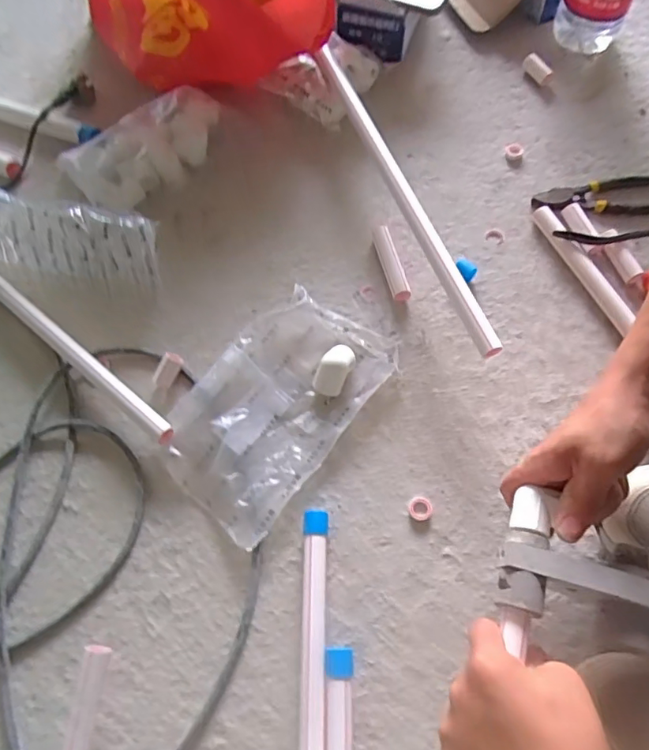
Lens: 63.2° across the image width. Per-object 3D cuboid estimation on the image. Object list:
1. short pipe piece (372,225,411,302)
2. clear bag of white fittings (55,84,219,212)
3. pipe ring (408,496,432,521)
[{"bbox_3d":[0.076,-0.125,0.597,0.022,0.017,0.097,-13,66,-3],"label":"short pipe piece"},{"bbox_3d":[-0.225,-0.286,0.671,0.207,0.049,0.110,-24,67,-8],"label":"clear bag of white fittings"},{"bbox_3d":[0.089,0.125,0.493,0.022,0.004,0.023,-1,66,3],"label":"pipe ring"}]

